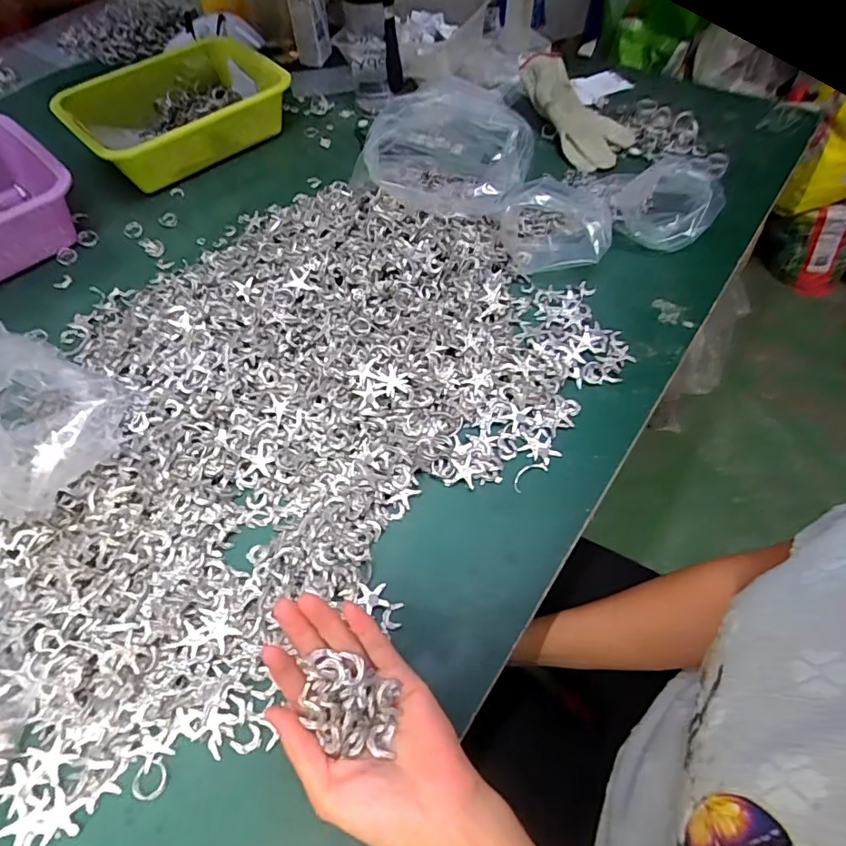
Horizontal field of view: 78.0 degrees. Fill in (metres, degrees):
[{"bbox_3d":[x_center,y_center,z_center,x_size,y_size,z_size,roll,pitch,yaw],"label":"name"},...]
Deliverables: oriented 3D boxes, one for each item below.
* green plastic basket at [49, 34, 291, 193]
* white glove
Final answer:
[{"bbox_3d":[-0.327,-0.416,0.705,0.267,0.076,0.166,-35,64,-20],"label":"green plastic basket"},{"bbox_3d":[0.202,-0.427,0.708,0.117,0.058,0.191,-39,65,-22],"label":"white glove"}]

